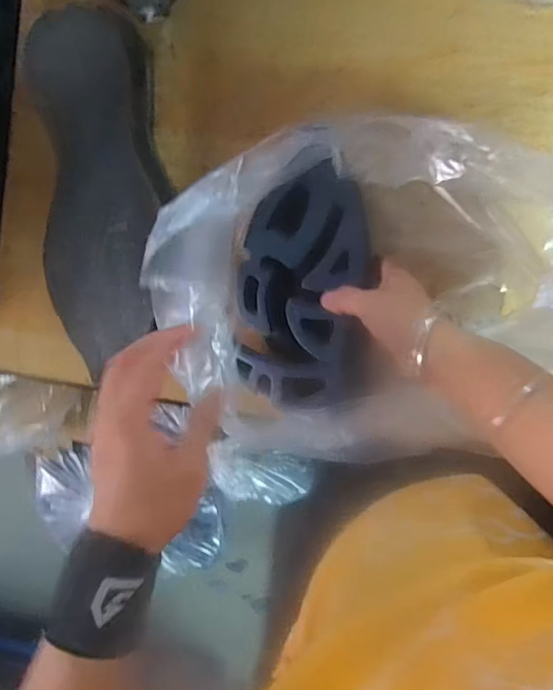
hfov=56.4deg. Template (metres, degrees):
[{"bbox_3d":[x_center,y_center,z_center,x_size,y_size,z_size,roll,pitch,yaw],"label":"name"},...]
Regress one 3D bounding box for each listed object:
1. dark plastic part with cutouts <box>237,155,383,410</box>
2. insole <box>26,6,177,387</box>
[{"bbox_3d":[0.023,-0.044,0.438,0.111,0.030,0.190,-1,94,7],"label":"dark plastic part with cutouts"},{"bbox_3d":[-0.151,-0.132,0.451,0.103,0.026,0.293,-4,93,1],"label":"insole"}]

